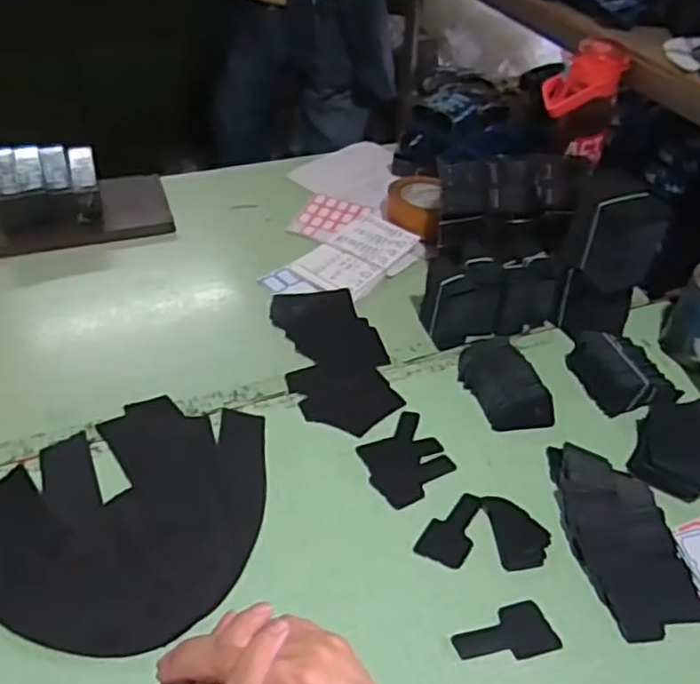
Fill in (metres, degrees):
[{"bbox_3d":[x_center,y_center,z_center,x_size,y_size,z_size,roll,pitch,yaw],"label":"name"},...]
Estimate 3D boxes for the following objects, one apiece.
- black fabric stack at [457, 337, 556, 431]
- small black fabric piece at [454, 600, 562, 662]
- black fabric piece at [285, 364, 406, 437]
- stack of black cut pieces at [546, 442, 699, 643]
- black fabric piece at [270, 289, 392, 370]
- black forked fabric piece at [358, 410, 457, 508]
[{"bbox_3d":[0.176,0.042,0.784,0.074,0.031,0.133,-10,45,-16],"label":"black fabric stack"},{"bbox_3d":[0.132,0.249,0.576,0.085,0.004,0.045,-9,45,-15],"label":"small black fabric piece"},{"bbox_3d":[-0.006,0.060,0.774,0.106,0.006,0.113,-17,47,-22],"label":"black fabric piece"},{"bbox_3d":[0.259,0.176,0.647,0.098,0.027,0.197,-3,43,-8],"label":"stack of black cut pieces"},{"bbox_3d":[-0.030,-0.017,0.859,0.104,0.007,0.166,-19,48,-18],"label":"black fabric piece"},{"bbox_3d":[0.057,0.121,0.710,0.089,0.004,0.094,-21,49,-25],"label":"black forked fabric piece"}]

